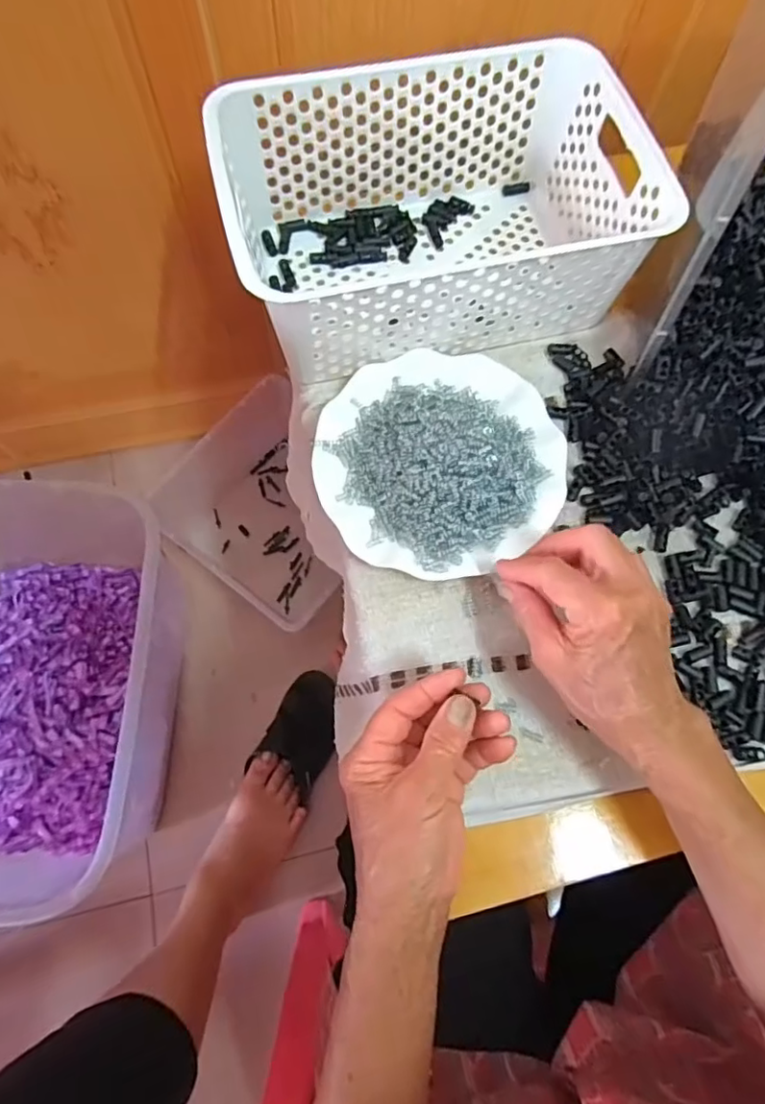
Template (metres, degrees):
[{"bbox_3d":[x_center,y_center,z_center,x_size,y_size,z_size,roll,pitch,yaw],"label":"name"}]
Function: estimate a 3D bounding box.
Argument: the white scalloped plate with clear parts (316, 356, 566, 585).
[{"bbox_3d":[0.044,-0.073,0.426,0.179,0.051,0.181,1,71,-2],"label":"white scalloped plate with clear parts"}]

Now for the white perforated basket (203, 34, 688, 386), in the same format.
[{"bbox_3d":[0.037,-0.265,0.459,0.303,0.114,0.202,-12,72,-7],"label":"white perforated basket"}]

